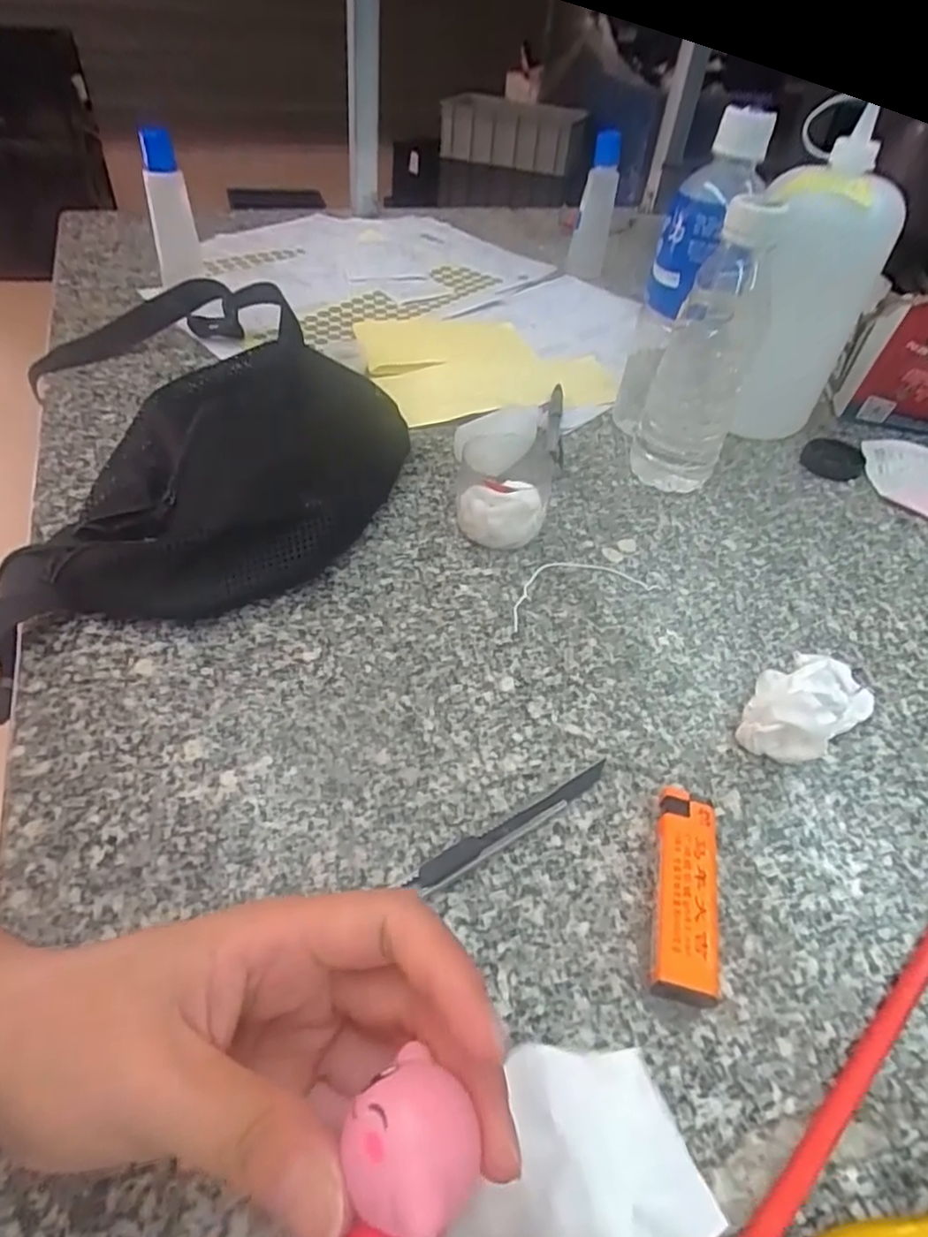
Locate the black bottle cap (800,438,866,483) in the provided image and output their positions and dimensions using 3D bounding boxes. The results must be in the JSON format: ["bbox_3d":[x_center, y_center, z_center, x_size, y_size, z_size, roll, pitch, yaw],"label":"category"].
[{"bbox_3d":[0.285,-0.122,0.506,0.044,0.014,0.040,3,45,-3],"label":"black bottle cap"}]

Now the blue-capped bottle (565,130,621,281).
[{"bbox_3d":[0.142,-0.441,0.720,0.039,0.144,0.042,11,45,5],"label":"blue-capped bottle"}]

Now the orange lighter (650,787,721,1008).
[{"bbox_3d":[0.087,0.106,0.259,0.023,0.014,0.079,13,45,7],"label":"orange lighter"}]

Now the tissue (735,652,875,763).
[{"bbox_3d":[0.165,0.040,0.316,0.075,0.038,0.043,-27,53,-28],"label":"tissue"}]

